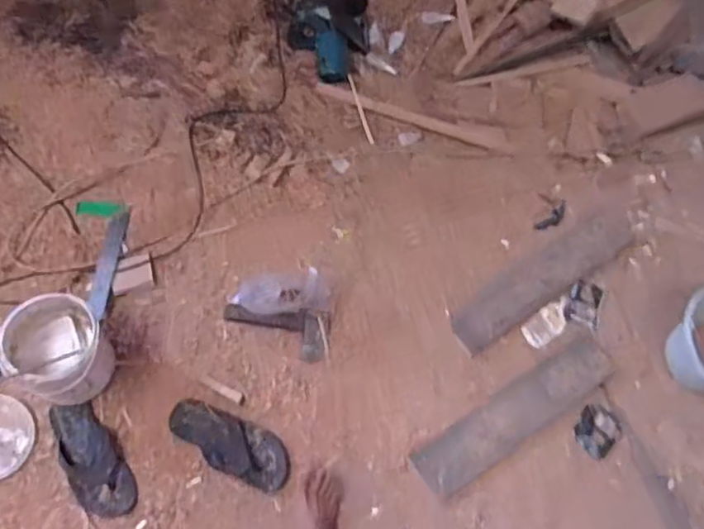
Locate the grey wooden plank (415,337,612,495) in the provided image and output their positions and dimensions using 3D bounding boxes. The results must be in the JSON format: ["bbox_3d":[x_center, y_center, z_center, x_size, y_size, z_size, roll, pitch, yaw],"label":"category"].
[{"bbox_3d":[0.377,0.329,1.437,0.519,0.019,0.112,-30,70,-15],"label":"grey wooden plank"}]

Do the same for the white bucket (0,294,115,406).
[{"bbox_3d":[-0.607,0.181,1.344,0.193,0.223,0.187,2,65,-4],"label":"white bucket"}]

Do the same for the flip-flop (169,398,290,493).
[{"bbox_3d":[-0.264,0.386,1.379,0.276,0.027,0.112,21,66,8],"label":"flip-flop"}]

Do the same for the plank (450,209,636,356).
[{"bbox_3d":[0.512,0.027,1.693,0.621,0.022,0.132,-32,70,-21],"label":"plank"}]

